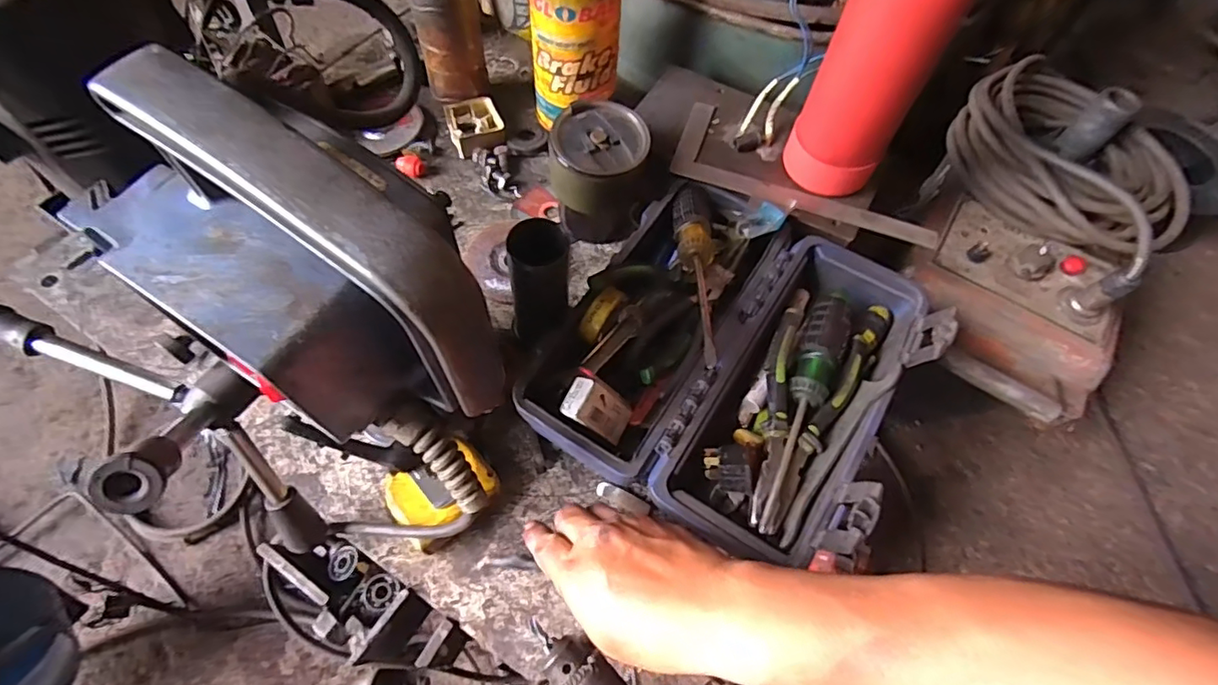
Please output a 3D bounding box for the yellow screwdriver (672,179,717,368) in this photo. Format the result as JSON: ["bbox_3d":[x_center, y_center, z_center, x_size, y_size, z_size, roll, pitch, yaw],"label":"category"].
[{"bbox_3d":[0.070,-0.061,0.449,0.031,0.030,0.218,4,45,-2],"label":"yellow screwdriver"}]

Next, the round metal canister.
[{"bbox_3d":[-0.006,-0.149,0.537,0.094,0.115,0.084,13,61,3],"label":"round metal canister"}]

